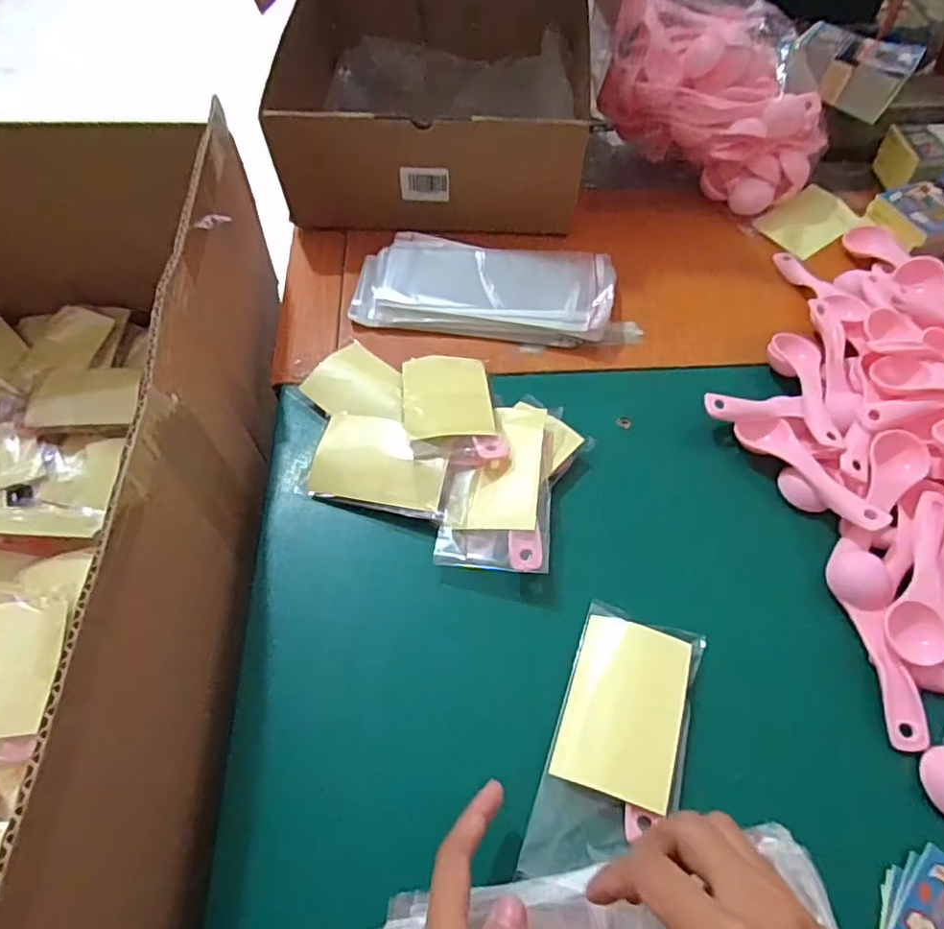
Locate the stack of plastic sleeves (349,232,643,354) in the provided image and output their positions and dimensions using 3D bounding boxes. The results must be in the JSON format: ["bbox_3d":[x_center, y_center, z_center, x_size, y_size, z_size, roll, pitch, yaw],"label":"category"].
[{"bbox_3d":[0.019,-0.142,0.513,0.225,0.028,0.093,10,60,5],"label":"stack of plastic sleeves"}]

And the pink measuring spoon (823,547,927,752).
[{"bbox_3d":[0.238,0.104,0.364,0.030,0.013,0.113,2,59,0],"label":"pink measuring spoon"}]

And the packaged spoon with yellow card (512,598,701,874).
[{"bbox_3d":[0.078,0.148,0.332,0.064,0.015,0.141,18,61,10],"label":"packaged spoon with yellow card"}]

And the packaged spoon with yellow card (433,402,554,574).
[{"bbox_3d":[0.019,0.012,0.409,0.067,0.022,0.115,7,59,3],"label":"packaged spoon with yellow card"}]

